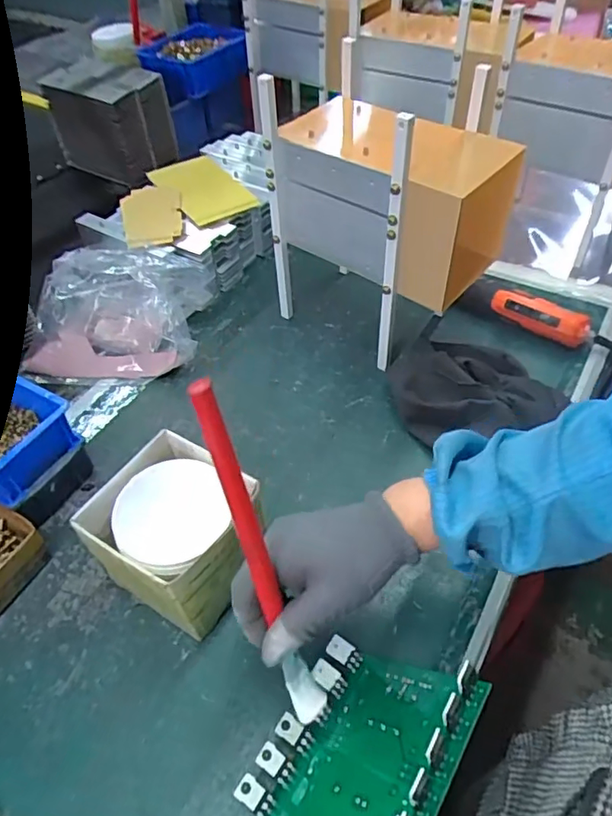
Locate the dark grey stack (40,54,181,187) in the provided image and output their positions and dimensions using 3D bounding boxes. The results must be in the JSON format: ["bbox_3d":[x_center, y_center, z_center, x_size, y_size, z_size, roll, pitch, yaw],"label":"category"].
[{"bbox_3d":[-0.349,-0.517,0.985,0.213,0.154,0.124,25,53,23],"label":"dark grey stack"}]

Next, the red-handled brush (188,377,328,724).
[{"bbox_3d":[-0.025,0.106,0.336,0.021,0.281,0.025,-26,35,-19],"label":"red-handled brush"}]

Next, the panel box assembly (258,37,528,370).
[{"bbox_3d":[0.086,-0.211,0.597,0.230,0.230,0.147,32,57,26],"label":"panel box assembly"}]

